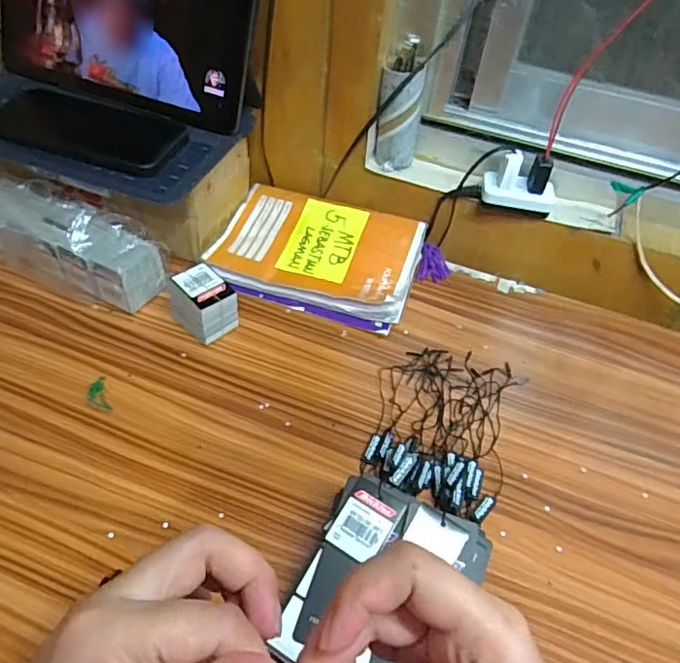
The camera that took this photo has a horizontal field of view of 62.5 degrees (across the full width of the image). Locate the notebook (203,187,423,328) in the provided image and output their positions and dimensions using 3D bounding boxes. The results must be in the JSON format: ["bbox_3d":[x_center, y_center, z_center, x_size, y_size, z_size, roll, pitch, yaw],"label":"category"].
[{"bbox_3d":[-0.020,-0.086,0.594,0.201,0.026,0.142,15,49,7],"label":"notebook"}]

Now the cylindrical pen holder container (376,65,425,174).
[{"bbox_3d":[0.059,-0.213,0.575,0.045,0.102,0.034,10,49,3],"label":"cylindrical pen holder container"}]

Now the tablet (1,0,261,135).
[{"bbox_3d":[-0.207,-0.301,0.533,0.268,0.167,0.017,21,30,8],"label":"tablet"}]

